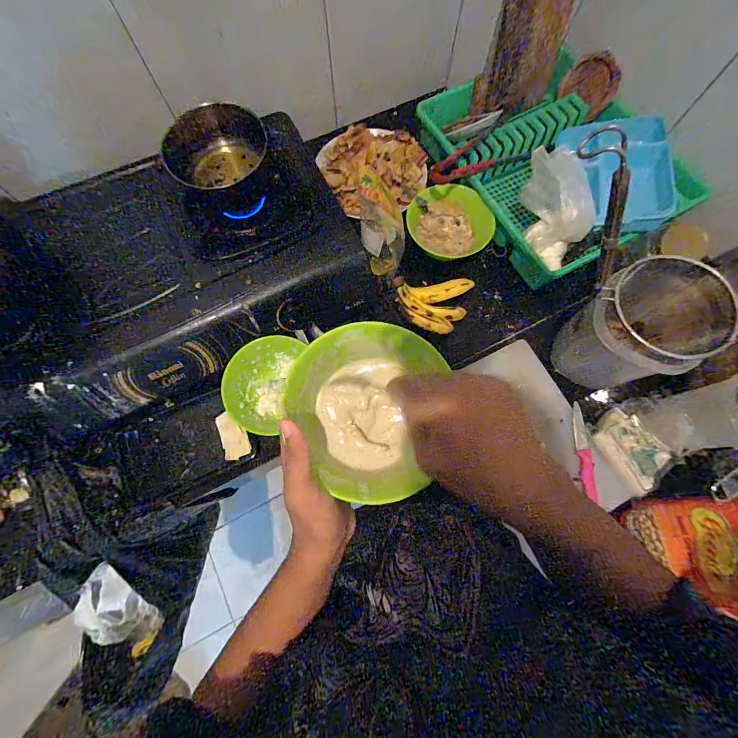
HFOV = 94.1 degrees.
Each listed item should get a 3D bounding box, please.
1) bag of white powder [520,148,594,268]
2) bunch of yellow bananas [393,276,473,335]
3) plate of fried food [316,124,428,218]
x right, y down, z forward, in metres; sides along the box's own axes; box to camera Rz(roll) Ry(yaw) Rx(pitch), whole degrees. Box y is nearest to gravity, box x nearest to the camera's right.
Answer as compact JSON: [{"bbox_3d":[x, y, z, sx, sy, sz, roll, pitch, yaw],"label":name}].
[{"bbox_3d":[0.305,-0.267,0.562,0.069,0.126,0.164,1,73,1],"label":"bag of white powder"},{"bbox_3d":[0.113,-0.110,0.595,0.131,0.033,0.096,-1,73,0],"label":"bunch of yellow bananas"},{"bbox_3d":[0.007,-0.390,0.660,0.208,0.038,0.195,0,73,0],"label":"plate of fried food"}]

